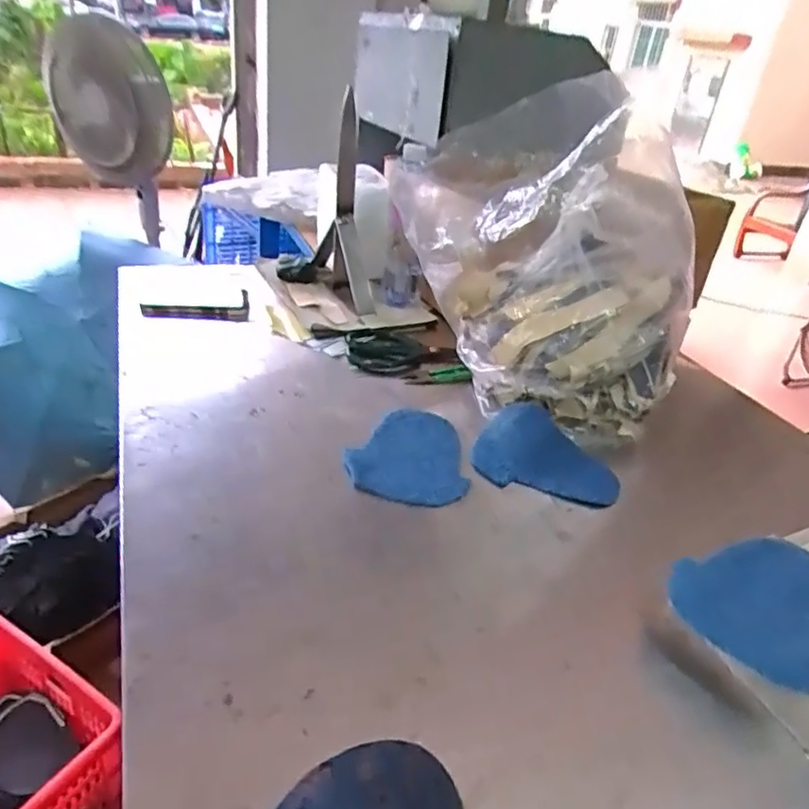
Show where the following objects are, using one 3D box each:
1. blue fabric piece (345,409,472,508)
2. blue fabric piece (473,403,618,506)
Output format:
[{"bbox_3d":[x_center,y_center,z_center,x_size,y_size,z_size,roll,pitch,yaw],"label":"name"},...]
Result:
[{"bbox_3d":[0.001,0.046,0.649,0.118,0.013,0.160,2,31,-8],"label":"blue fabric piece"},{"bbox_3d":[0.154,0.050,0.662,0.147,0.026,0.123,14,31,12],"label":"blue fabric piece"}]

